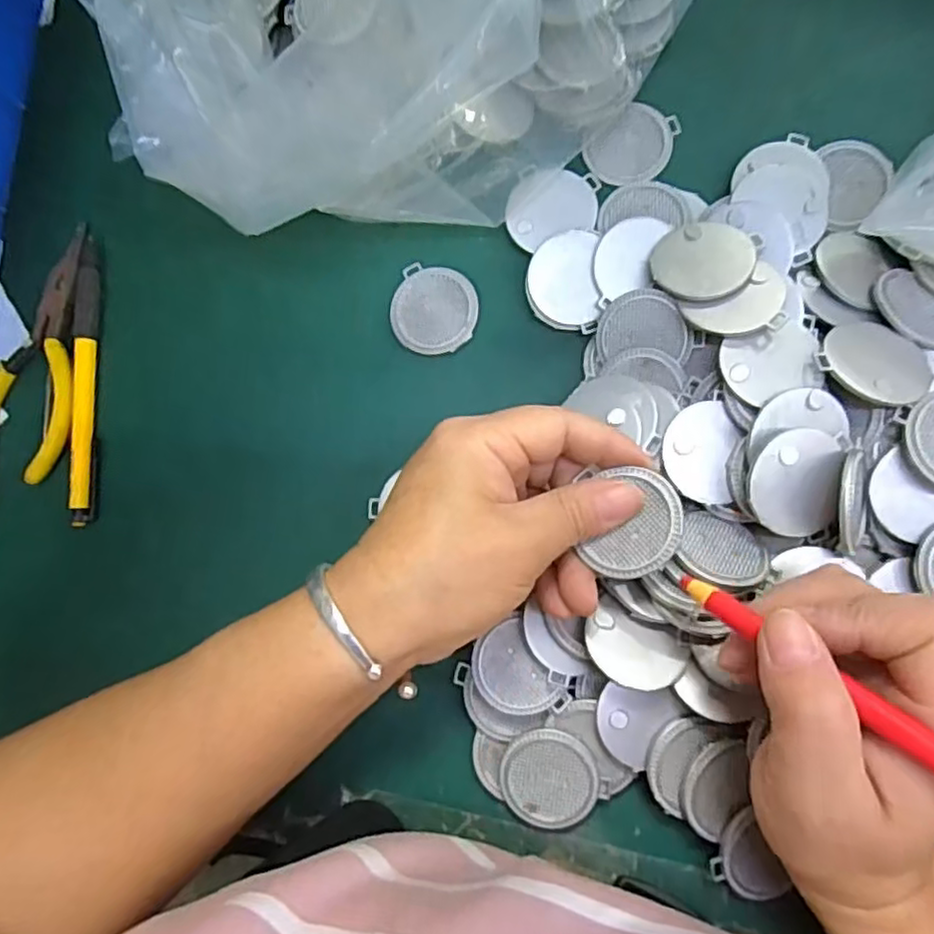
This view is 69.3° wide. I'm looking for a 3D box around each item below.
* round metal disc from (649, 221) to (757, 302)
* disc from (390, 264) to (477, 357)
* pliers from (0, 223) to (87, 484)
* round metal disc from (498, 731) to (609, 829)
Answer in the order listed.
[{"bbox_3d":[0.099,-0.086,0.284,0.040,0.005,0.038,-5,69,15],"label":"round metal disc"},{"bbox_3d":[-0.015,-0.073,0.316,0.039,0.007,0.041,-1,83,6],"label":"disc"},{"bbox_3d":[-0.208,-0.049,0.329,0.047,0.008,0.138,9,85,7],"label":"pliers"},{"bbox_3d":[0.033,0.128,0.276,0.039,0.004,0.040,1,94,8],"label":"round metal disc"}]

